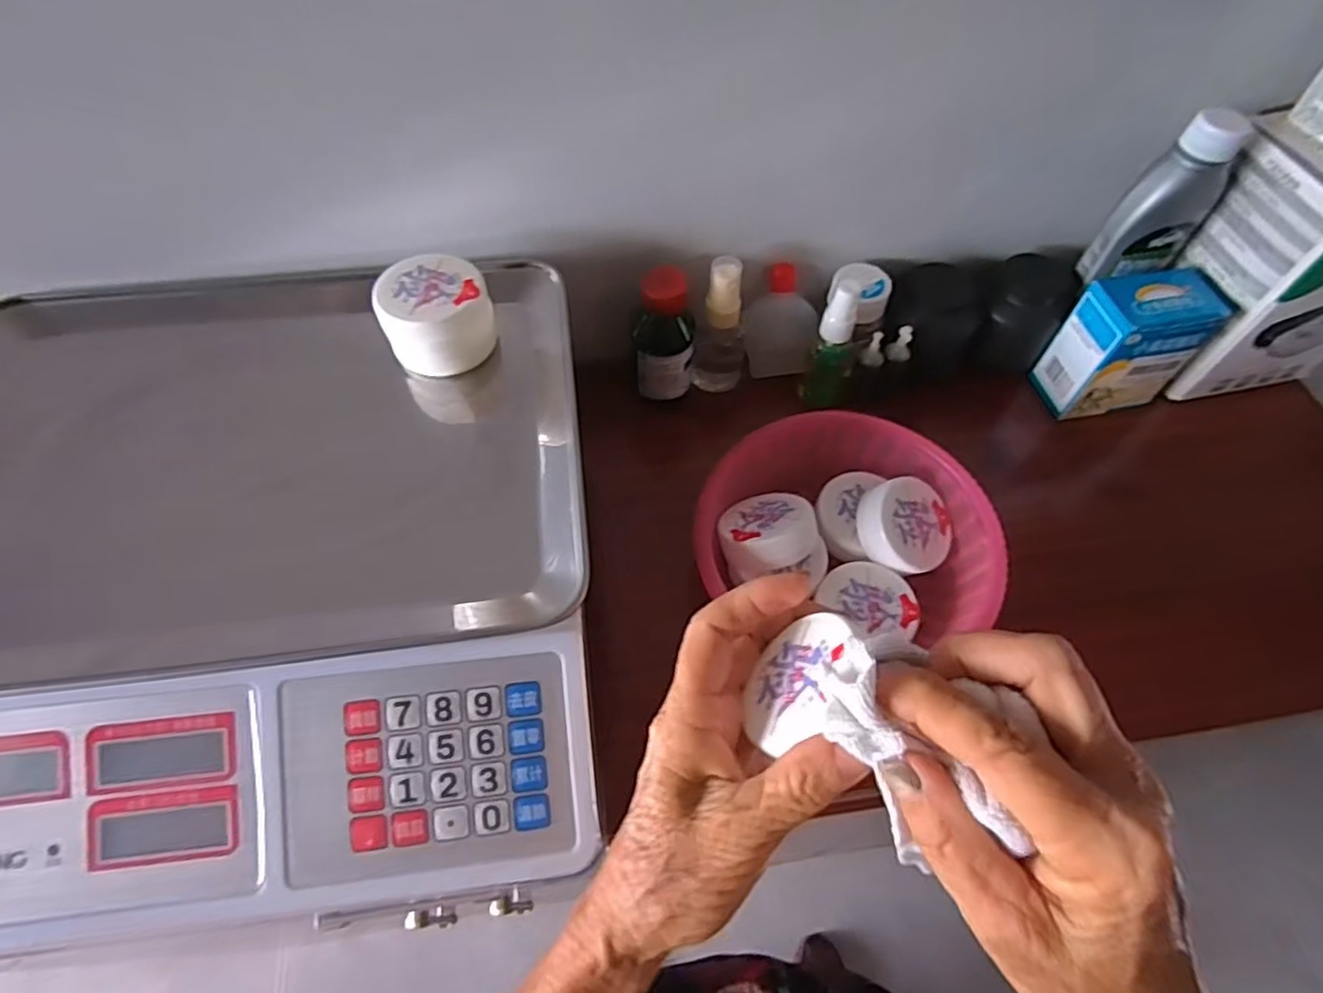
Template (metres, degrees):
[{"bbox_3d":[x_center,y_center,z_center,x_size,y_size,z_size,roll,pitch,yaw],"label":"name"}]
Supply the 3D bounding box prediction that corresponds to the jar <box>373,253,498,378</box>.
[{"bbox_3d":[-0.122,-0.099,0.380,0.057,0.039,0.058,0,59,-1],"label":"jar"}]

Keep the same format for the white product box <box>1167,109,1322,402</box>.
[{"bbox_3d":[0.416,-0.157,0.458,0.118,0.156,0.095,-8,60,-6],"label":"white product box"}]

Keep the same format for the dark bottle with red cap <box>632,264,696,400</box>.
[{"bbox_3d":[0.002,-0.106,0.456,0.038,0.088,0.034,4,59,1],"label":"dark bottle with red cap"}]

